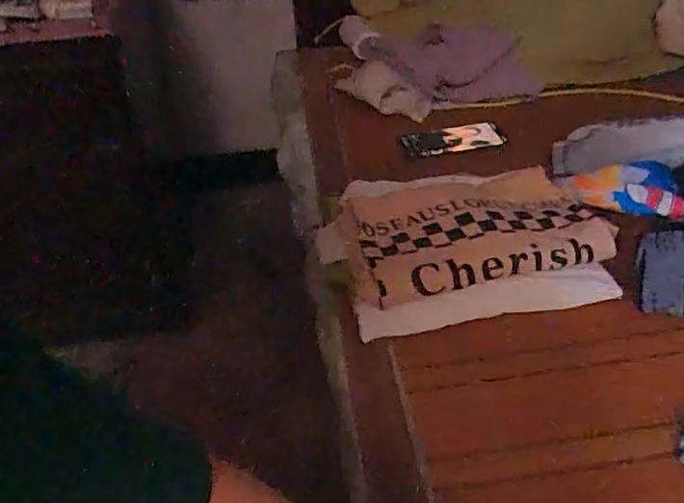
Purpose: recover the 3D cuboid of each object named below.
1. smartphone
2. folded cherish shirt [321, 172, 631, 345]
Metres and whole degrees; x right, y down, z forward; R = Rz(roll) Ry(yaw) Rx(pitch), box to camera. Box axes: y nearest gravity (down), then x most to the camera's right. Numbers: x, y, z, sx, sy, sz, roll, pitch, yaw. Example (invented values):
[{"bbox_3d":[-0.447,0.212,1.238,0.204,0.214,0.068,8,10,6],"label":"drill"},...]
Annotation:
[{"bbox_3d":[0.174,-0.177,0.906,0.158,0.016,0.070,-8,40,-6],"label":"smartphone"},{"bbox_3d":[0.141,-0.019,0.673,0.301,0.066,0.225,-10,38,-4],"label":"folded cherish shirt"}]

